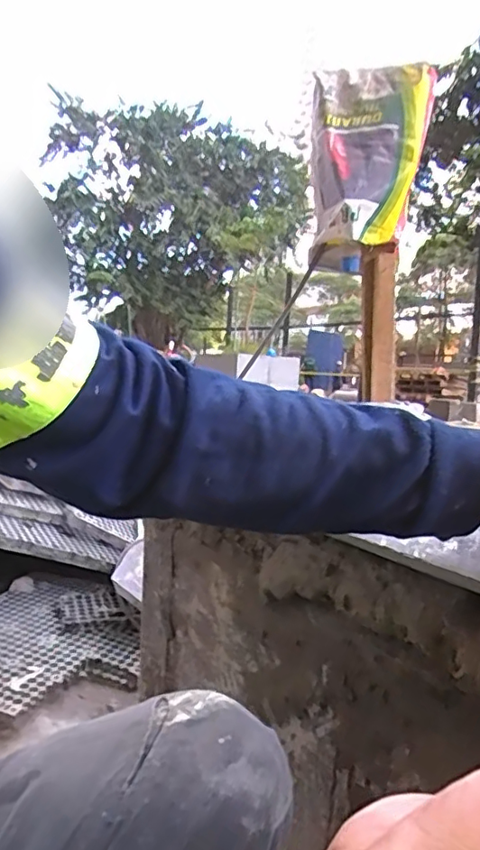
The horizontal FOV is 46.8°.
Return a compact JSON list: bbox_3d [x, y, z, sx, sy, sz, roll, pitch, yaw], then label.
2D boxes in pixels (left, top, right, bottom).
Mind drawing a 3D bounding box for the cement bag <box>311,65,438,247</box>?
[{"bbox_3d":[0.298,-0.623,1.283,0.264,0.369,0.161,4,6,12],"label":"cement bag"}]

